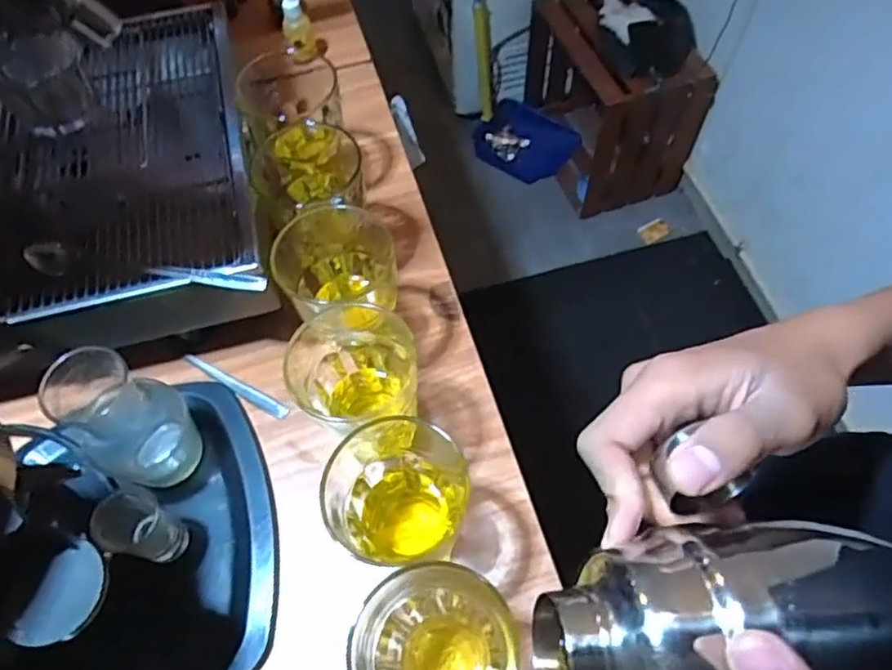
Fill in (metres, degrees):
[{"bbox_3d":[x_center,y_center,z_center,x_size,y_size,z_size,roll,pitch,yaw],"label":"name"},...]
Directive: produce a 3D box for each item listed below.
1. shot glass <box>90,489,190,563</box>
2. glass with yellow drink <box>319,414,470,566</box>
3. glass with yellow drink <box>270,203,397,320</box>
[{"bbox_3d":[-0.221,0.141,0.464,0.045,0.062,0.041,23,64,14],"label":"shot glass"},{"bbox_3d":[-0.034,0.116,0.456,0.097,0.084,0.087,-23,62,-10],"label":"glass with yellow drink"},{"bbox_3d":[-0.093,-0.051,0.552,0.093,0.081,0.076,-22,62,-10],"label":"glass with yellow drink"}]

